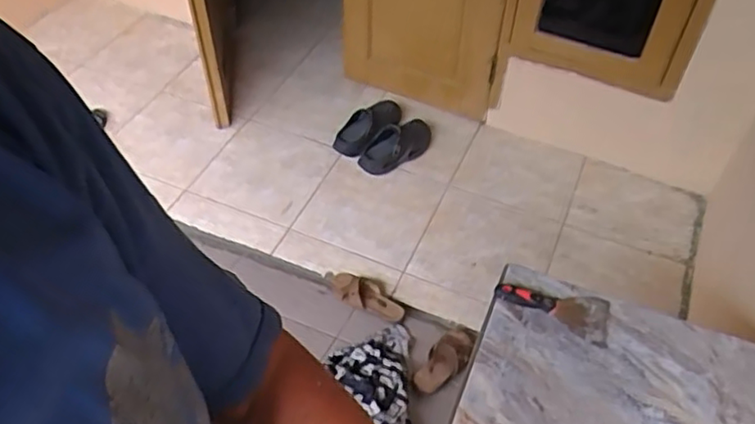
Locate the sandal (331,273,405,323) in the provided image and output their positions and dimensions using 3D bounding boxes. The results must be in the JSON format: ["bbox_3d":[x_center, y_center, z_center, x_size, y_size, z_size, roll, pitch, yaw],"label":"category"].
[{"bbox_3d":[-0.034,0.251,1.906,0.251,0.066,0.107,24,57,11],"label":"sandal"}]

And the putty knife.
[{"bbox_3d":[0.316,0.173,1.157,0.203,0.021,0.084,16,56,6],"label":"putty knife"}]

